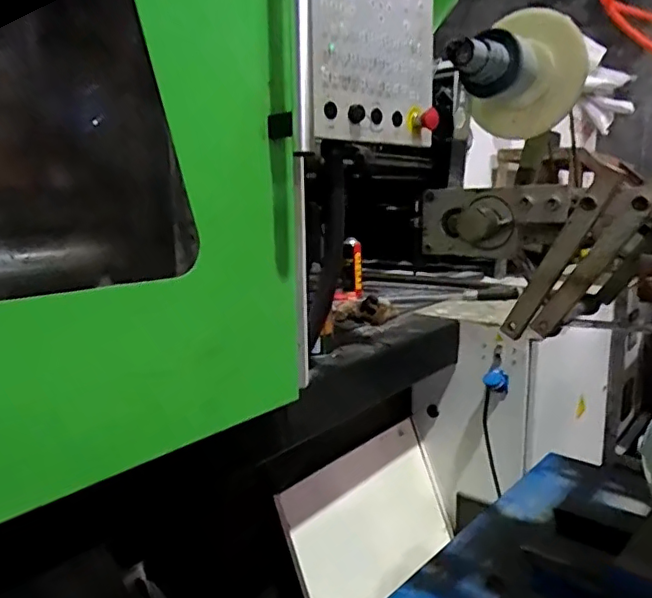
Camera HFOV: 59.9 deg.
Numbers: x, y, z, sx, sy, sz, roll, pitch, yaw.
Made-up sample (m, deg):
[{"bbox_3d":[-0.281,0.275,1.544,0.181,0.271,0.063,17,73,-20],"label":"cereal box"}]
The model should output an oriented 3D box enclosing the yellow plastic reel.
[{"bbox_3d":[0.231,-0.256,0.644,0.121,0.135,0.032,-2,10,0],"label":"yellow plastic reel"}]

